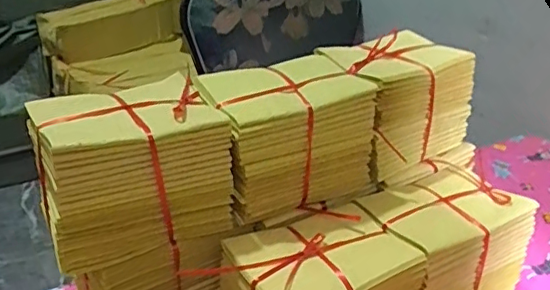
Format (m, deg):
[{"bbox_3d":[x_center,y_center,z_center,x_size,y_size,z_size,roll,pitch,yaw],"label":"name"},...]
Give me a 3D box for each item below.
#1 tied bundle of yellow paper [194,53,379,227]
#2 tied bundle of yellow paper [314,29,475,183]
[{"bbox_3d":[0.015,-0.006,0.609,0.169,0.140,0.096,-13,29,-27],"label":"tied bundle of yellow paper"},{"bbox_3d":[0.145,-0.050,0.693,0.161,0.144,0.117,-18,32,-34],"label":"tied bundle of yellow paper"}]

